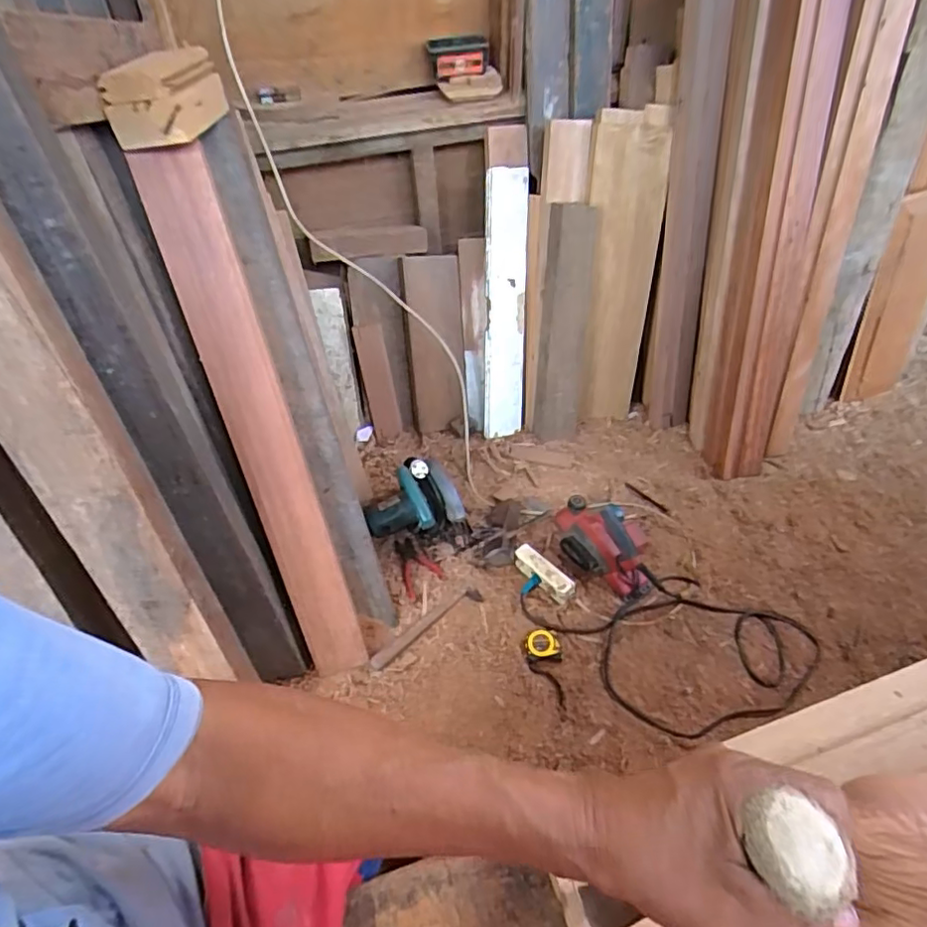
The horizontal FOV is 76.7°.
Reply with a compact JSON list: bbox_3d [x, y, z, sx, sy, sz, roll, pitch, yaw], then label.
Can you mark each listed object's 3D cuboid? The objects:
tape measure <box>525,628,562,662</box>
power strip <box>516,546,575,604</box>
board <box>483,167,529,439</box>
[{"bbox_3d":[0.163,0.377,1.208,0.075,0.034,0.063,-2,47,1],"label":"tape measure"},{"bbox_3d":[0.177,0.239,1.296,0.051,0.041,0.157,-34,54,-26],"label":"power strip"},{"bbox_3d":[0.111,-0.412,1.575,0.110,0.687,0.053,-1,16,-3],"label":"board"}]

